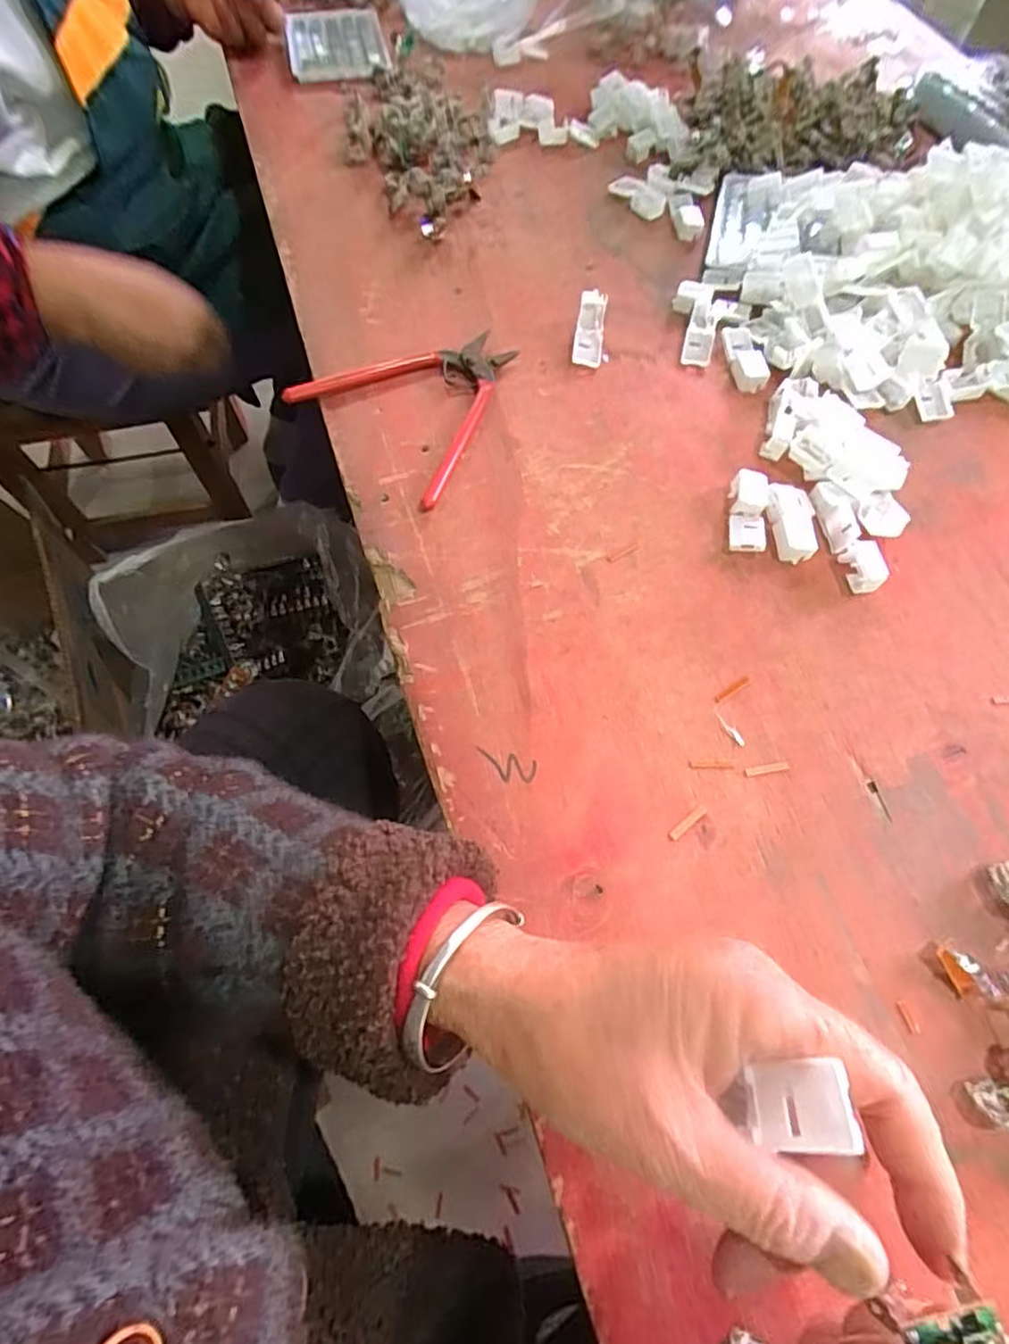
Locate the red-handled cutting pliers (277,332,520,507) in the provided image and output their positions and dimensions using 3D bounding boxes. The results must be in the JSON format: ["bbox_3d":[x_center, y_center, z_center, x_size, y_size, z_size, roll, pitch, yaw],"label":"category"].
[{"bbox_3d":[-0.048,-0.182,0.405,0.128,0.010,0.134,38,70,16],"label":"red-handled cutting pliers"}]

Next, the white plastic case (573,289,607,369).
[{"bbox_3d":[0.060,-0.240,0.437,0.019,0.015,0.057,7,65,3],"label":"white plastic case"}]

